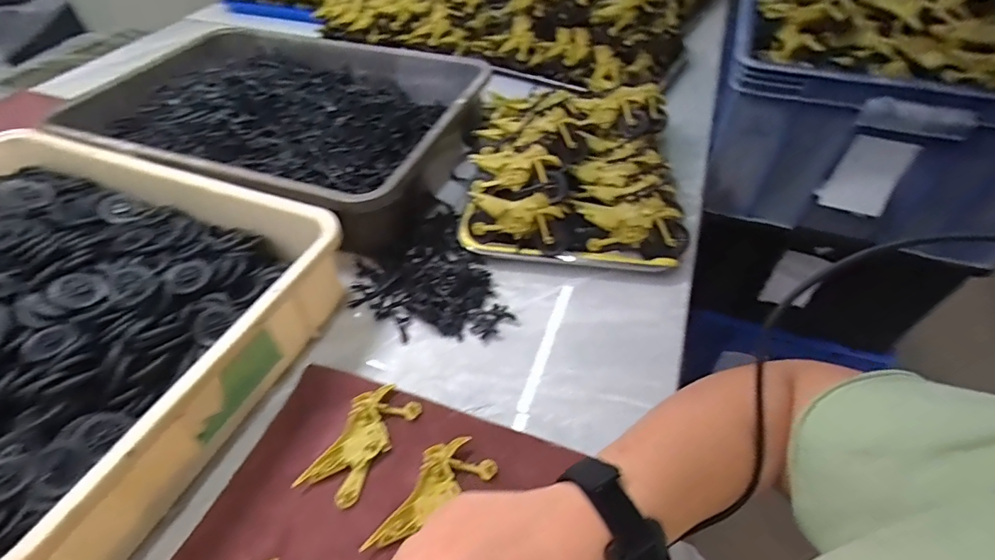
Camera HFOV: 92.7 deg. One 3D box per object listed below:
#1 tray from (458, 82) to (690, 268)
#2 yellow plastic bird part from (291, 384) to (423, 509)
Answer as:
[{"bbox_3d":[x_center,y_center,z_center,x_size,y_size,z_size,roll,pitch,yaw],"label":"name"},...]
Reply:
[{"bbox_3d":[0.094,-0.164,0.611,0.261,0.071,0.315,4,48,6],"label":"tray"},{"bbox_3d":[-0.114,0.135,0.402,0.051,0.006,0.100,22,52,20],"label":"yellow plastic bird part"}]

